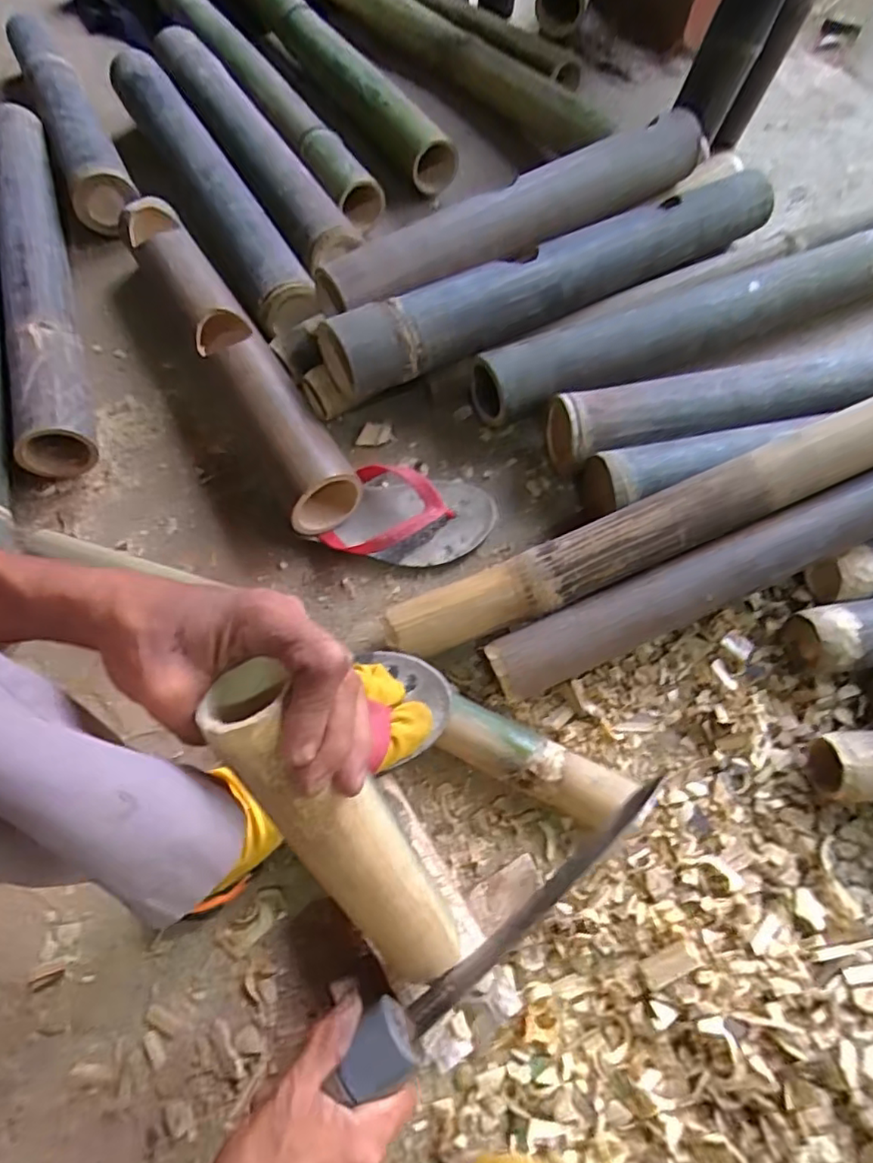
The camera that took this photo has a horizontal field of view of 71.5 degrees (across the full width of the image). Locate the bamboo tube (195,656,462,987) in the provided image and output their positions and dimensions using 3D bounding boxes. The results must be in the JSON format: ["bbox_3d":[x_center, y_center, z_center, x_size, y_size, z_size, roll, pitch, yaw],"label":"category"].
[{"bbox_3d":[-0.039,0.137,0.307,0.047,0.234,0.044,-35,32,-15],"label":"bamboo tube"}]

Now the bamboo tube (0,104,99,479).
[{"bbox_3d":[-0.497,-0.389,0.747,0.076,0.076,0.619,-19,66,-9],"label":"bamboo tube"}]

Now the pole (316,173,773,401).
[{"bbox_3d":[0.141,-0.317,0.634,0.536,0.072,0.065,-26,67,-12],"label":"pole"}]

